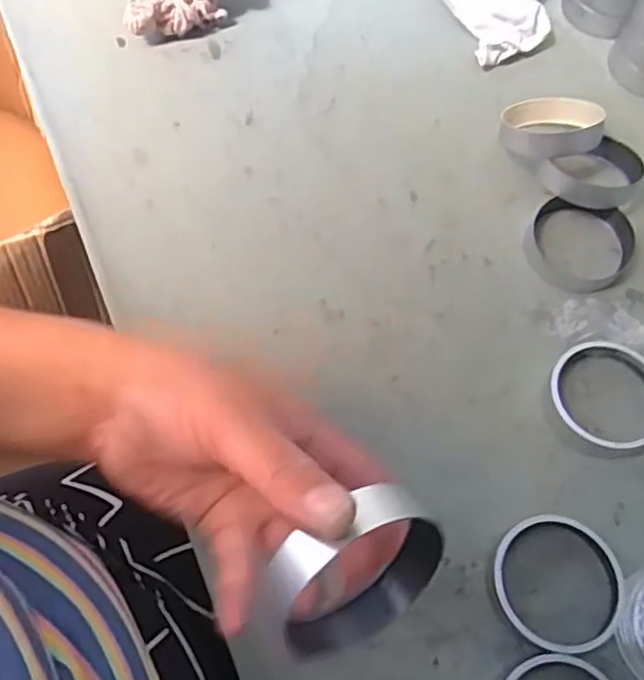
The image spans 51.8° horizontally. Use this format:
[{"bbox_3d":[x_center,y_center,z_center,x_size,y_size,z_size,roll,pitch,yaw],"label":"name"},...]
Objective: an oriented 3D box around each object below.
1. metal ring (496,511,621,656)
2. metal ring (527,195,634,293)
[{"bbox_3d":[0.126,0.130,0.357,0.066,0.020,0.067,0,66,0],"label":"metal ring"},{"bbox_3d":[0.174,-0.065,0.449,0.068,0.012,0.069,0,66,0],"label":"metal ring"}]

